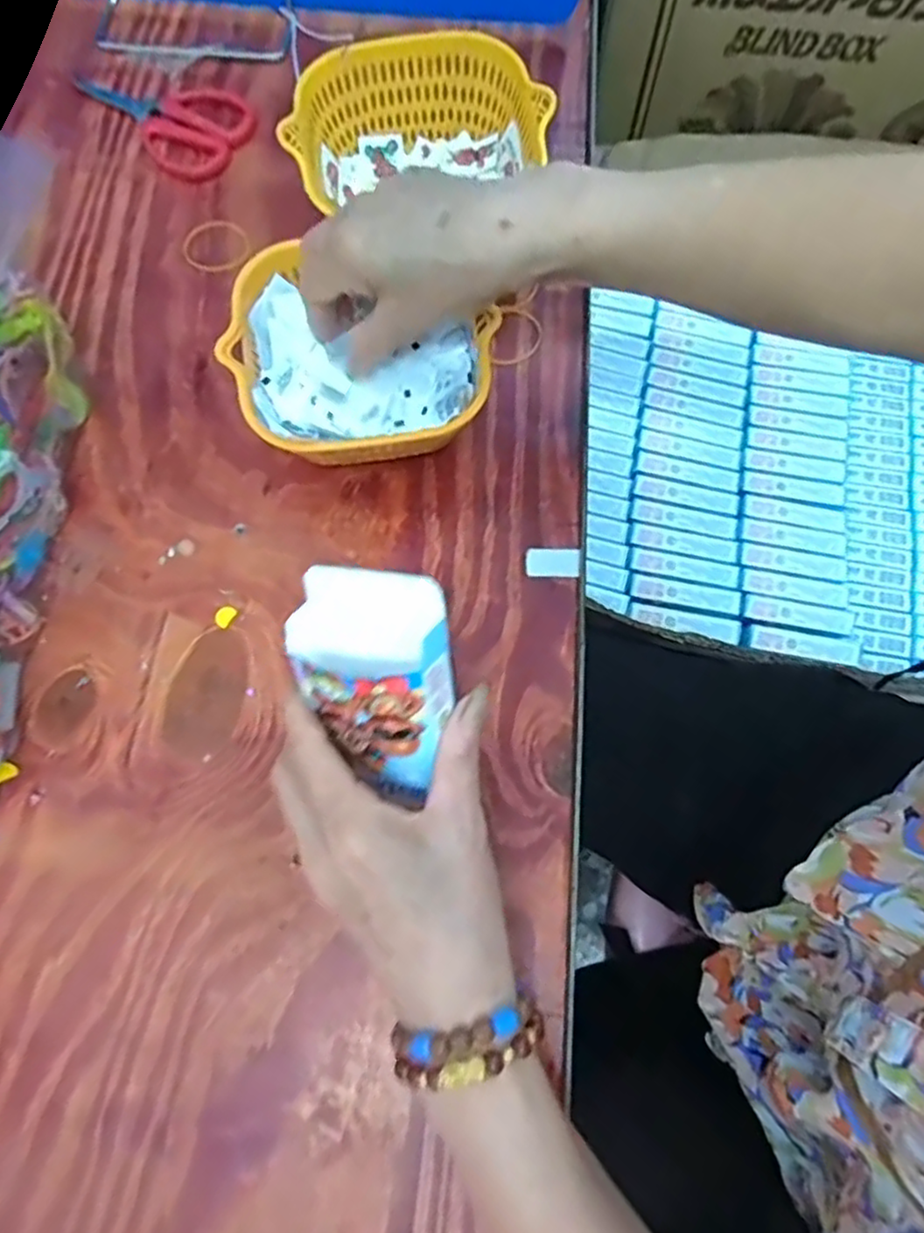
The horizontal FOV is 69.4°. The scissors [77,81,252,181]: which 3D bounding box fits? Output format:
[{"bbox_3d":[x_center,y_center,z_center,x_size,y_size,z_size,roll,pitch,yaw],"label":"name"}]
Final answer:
[{"bbox_3d":[-0.221,-0.369,0.485,0.140,0.008,0.074,33,77,9],"label":"scissors"}]

